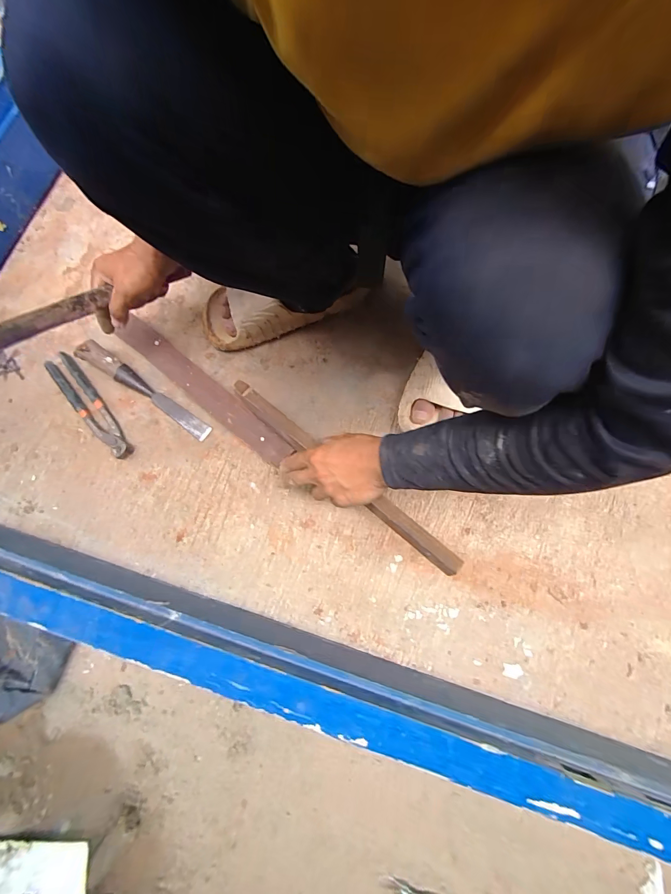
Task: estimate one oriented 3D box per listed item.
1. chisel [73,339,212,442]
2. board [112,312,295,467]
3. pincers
[{"bbox_3d":[-0.313,-0.094,0.594,0.249,0.034,0.035,33,80,7],"label":"chisel"},{"bbox_3d":[-0.224,-0.096,0.610,0.363,0.030,0.054,38,80,10],"label":"board"},{"bbox_3d":[-0.406,-0.070,0.596,0.042,0.024,0.223,-39,80,-8],"label":"pincers"}]

